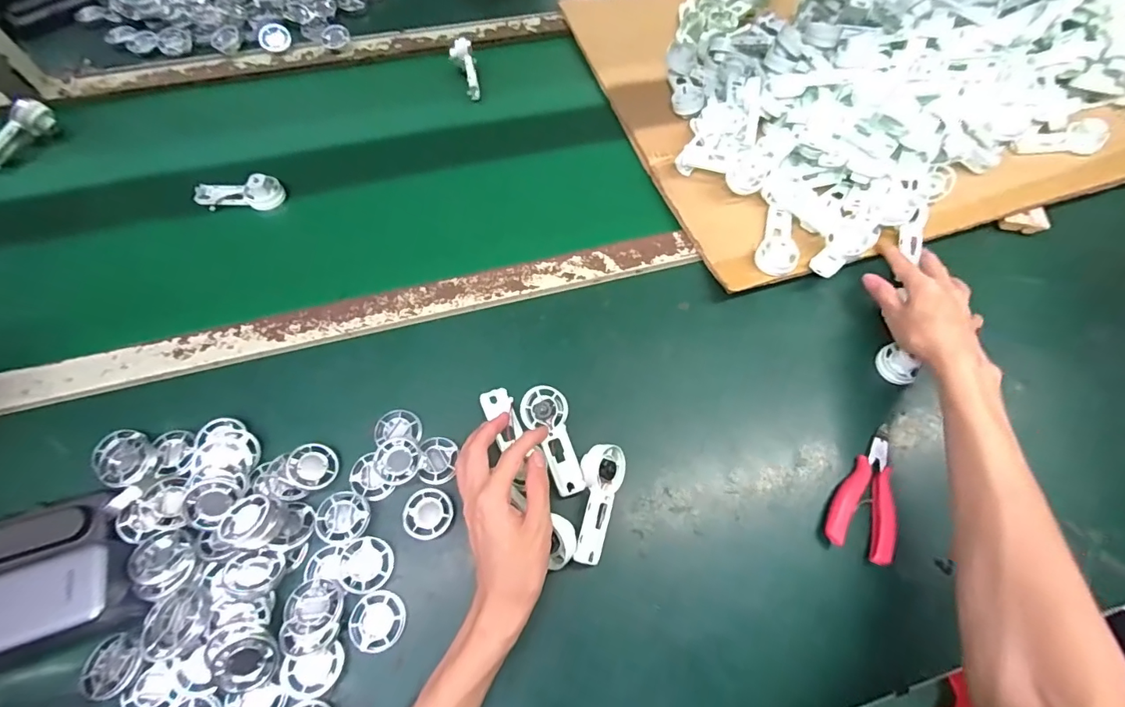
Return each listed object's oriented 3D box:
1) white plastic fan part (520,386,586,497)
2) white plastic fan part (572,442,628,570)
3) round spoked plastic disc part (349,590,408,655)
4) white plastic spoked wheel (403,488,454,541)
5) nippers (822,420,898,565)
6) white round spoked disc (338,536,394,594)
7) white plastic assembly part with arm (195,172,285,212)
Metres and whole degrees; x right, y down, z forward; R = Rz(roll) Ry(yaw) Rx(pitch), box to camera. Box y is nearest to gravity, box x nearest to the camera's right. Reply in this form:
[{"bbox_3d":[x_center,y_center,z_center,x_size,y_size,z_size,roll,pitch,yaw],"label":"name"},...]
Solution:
[{"bbox_3d":[-0.007,0.074,0.413,0.037,0.011,0.093,-17,74,-11],"label":"white plastic fan part"},{"bbox_3d":[0.026,0.121,0.397,0.036,0.026,0.094,18,64,6],"label":"white plastic fan part"},{"bbox_3d":[-0.139,0.201,0.363,0.038,0.008,0.039,1,64,-2],"label":"round spoked plastic disc part"},{"bbox_3d":[-0.111,0.132,0.398,0.039,0.006,0.038,1,64,-2],"label":"white plastic spoked wheel"},{"bbox_3d":[0.266,0.118,0.414,0.050,0.020,0.118,31,66,12],"label":"nippers"},{"bbox_3d":[-0.151,0.163,0.373,0.037,0.012,0.037,1,64,-2],"label":"white round spoked disc"},{"bbox_3d":[-0.372,-0.187,0.551,0.094,0.032,0.035,-2,64,-4],"label":"white plastic assembly part with arm"}]

